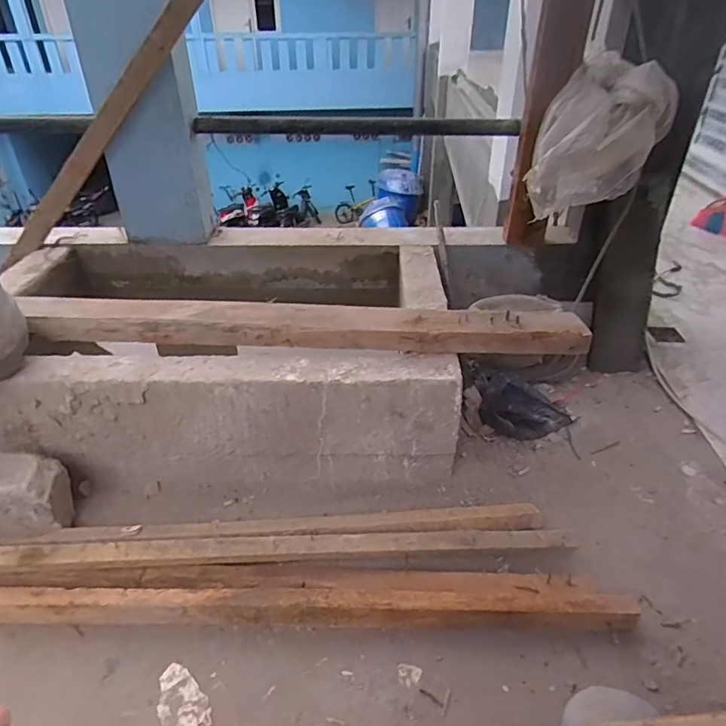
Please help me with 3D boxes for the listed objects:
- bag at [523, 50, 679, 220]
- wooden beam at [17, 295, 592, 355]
[{"bbox_3d":[0.606,-0.582,1.358,0.304,0.320,0.242,18,39,24],"label":"bag"},{"bbox_3d":[-0.139,-0.094,1.157,1.203,0.062,0.151,1,35,2],"label":"wooden beam"}]

